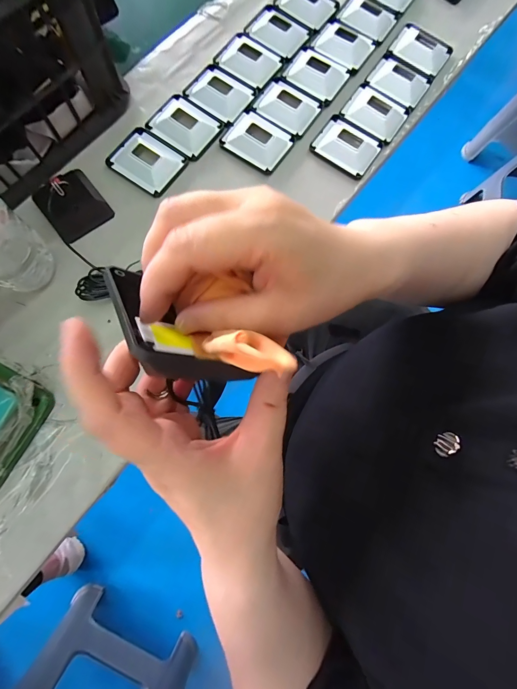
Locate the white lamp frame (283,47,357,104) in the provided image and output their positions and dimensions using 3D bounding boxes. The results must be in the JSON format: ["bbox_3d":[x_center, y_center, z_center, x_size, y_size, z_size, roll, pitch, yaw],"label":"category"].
[{"bbox_3d":[0.078,-0.364,0.411,0.076,0.015,0.066,32,78,5],"label":"white lamp frame"}]

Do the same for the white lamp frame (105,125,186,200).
[{"bbox_3d":[-0.135,-0.224,0.375,0.079,0.015,0.067,34,78,5],"label":"white lamp frame"}]

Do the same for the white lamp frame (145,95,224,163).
[{"bbox_3d":[-0.091,-0.275,0.385,0.078,0.017,0.067,35,78,5],"label":"white lamp frame"}]

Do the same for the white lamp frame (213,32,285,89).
[{"bbox_3d":[-0.013,-0.382,0.415,0.073,0.012,0.064,34,78,5],"label":"white lamp frame"}]

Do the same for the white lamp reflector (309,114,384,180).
[{"bbox_3d":[0.113,-0.256,0.397,0.077,0.016,0.068,33,78,5],"label":"white lamp reflector"}]

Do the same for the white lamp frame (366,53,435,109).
[{"bbox_3d":[0.191,-0.362,0.425,0.077,0.018,0.070,34,78,5],"label":"white lamp frame"}]

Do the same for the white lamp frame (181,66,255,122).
[{"bbox_3d":[-0.051,-0.329,0.401,0.075,0.015,0.061,33,78,5],"label":"white lamp frame"}]

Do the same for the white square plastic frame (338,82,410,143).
[{"bbox_3d":[0.157,-0.315,0.420,0.078,0.016,0.066,31,78,5],"label":"white square plastic frame"}]

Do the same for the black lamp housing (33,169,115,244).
[{"bbox_3d":[-0.211,-0.161,0.349,0.064,0.036,0.065,-40,82,-10],"label":"black lamp housing"}]

